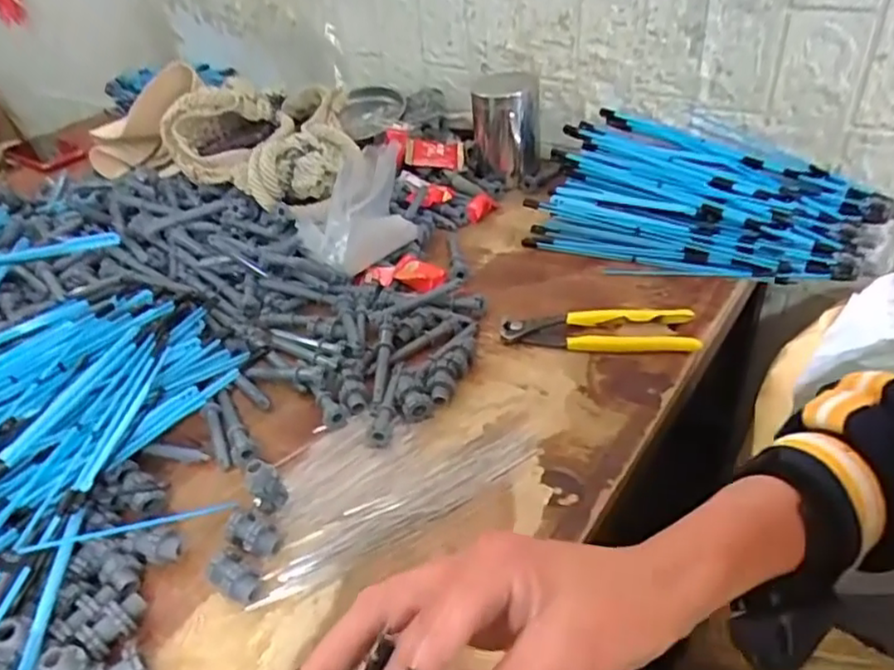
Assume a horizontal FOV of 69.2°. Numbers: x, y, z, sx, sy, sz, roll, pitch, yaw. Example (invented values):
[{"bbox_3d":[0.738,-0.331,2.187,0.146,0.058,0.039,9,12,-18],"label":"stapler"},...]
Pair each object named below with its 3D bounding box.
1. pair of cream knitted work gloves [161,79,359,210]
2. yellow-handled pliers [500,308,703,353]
[{"bbox_3d":[-0.204,-0.218,0.732,0.204,0.085,0.173,-21,41,-18],"label":"pair of cream knitted work gloves"},{"bbox_3d":[0.131,-0.007,0.561,0.162,0.018,0.045,1,39,9],"label":"yellow-handled pliers"}]

